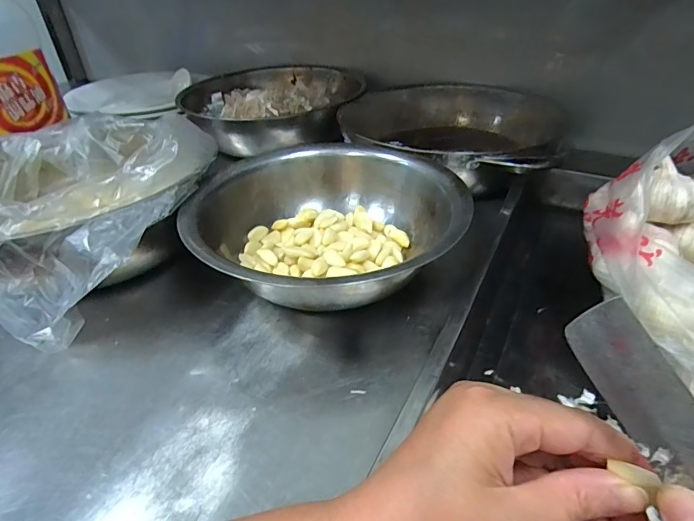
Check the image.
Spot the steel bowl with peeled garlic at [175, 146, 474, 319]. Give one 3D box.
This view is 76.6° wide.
[{"bbox_3d":[-0.018,-0.034,0.459,0.273,0.079,0.248,2,35,8],"label":"steel bowl with peeled garlic"}]

